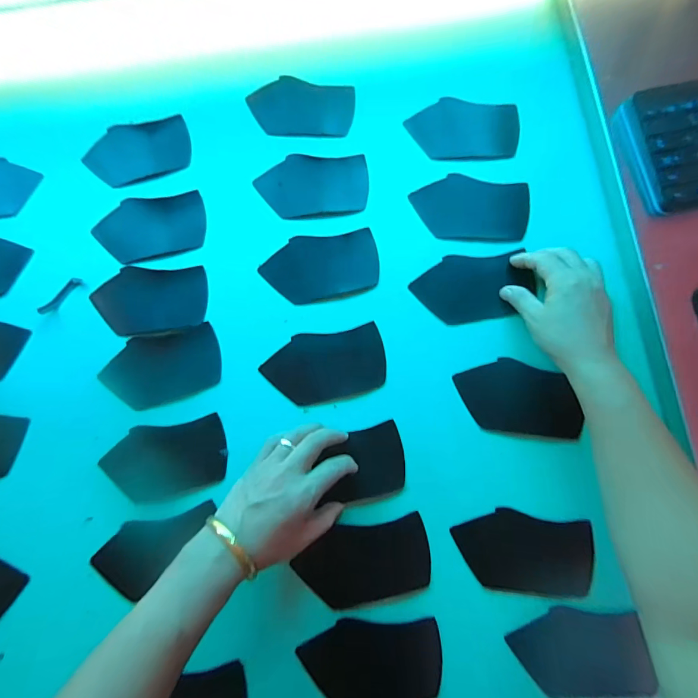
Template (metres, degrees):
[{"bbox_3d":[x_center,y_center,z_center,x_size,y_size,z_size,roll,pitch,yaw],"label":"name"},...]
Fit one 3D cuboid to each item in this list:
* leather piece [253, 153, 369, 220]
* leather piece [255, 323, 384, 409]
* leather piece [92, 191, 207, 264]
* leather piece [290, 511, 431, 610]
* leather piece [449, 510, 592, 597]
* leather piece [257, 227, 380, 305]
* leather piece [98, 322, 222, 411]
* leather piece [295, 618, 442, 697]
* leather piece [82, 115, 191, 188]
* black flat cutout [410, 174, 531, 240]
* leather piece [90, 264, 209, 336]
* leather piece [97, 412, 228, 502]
[{"bbox_3d":[-0.041,-0.189,0.472,0.126,0.004,0.073,-2,85,1],"label":"leather piece"},{"bbox_3d":[-0.026,0.019,0.436,0.128,0.012,0.073,-10,79,0],"label":"leather piece"},{"bbox_3d":[-0.233,-0.143,0.475,0.126,0.008,0.072,-13,79,0],"label":"leather piece"},{"bbox_3d":[0.015,0.212,0.400,0.129,0.004,0.073,-9,80,0],"label":"leather piece"},{"bbox_3d":[0.170,0.197,0.393,0.127,0.004,0.071,5,80,3],"label":"leather piece"},{"bbox_3d":[-0.031,-0.093,0.460,0.127,0.010,0.075,-8,79,1],"label":"leather piece"},{"bbox_3d":[-0.206,0.022,0.444,0.125,0.010,0.076,-14,79,-1],"label":"leather piece"},{"bbox_3d":[0.021,0.296,0.380,0.128,0.006,0.071,-2,79,2],"label":"leather piece"},{"bbox_3d":[-0.257,-0.237,0.492,0.124,0.012,0.076,-11,79,0],"label":"leather piece"},{"bbox_3d":[0.140,-0.161,0.463,0.128,0.004,0.071,4,88,2],"label":"black flat cutout"},{"bbox_3d":[-0.227,-0.055,0.461,0.126,0.008,0.075,-2,79,-1],"label":"leather piece"},{"bbox_3d":[-0.195,0.118,0.426,0.129,0.011,0.075,-11,82,0],"label":"leather piece"}]

